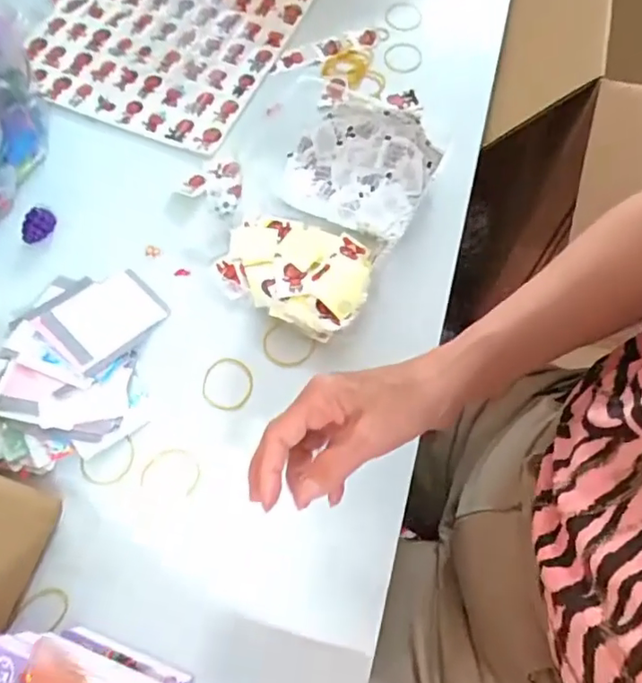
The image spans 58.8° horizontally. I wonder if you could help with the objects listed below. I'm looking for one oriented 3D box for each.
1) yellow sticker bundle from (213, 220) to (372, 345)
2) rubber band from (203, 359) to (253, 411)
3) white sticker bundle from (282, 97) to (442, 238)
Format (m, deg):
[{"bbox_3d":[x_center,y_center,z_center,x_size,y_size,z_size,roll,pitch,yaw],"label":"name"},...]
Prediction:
[{"bbox_3d":[-0.024,-0.064,0.503,0.131,0.019,0.096,26,68,13],"label":"yellow sticker bundle"},{"bbox_3d":[-0.076,0.034,0.468,0.042,0.007,0.045,-1,64,1],"label":"rubber band"},{"bbox_3d":[0.031,-0.171,0.535,0.137,0.054,0.113,26,68,14],"label":"white sticker bundle"}]

